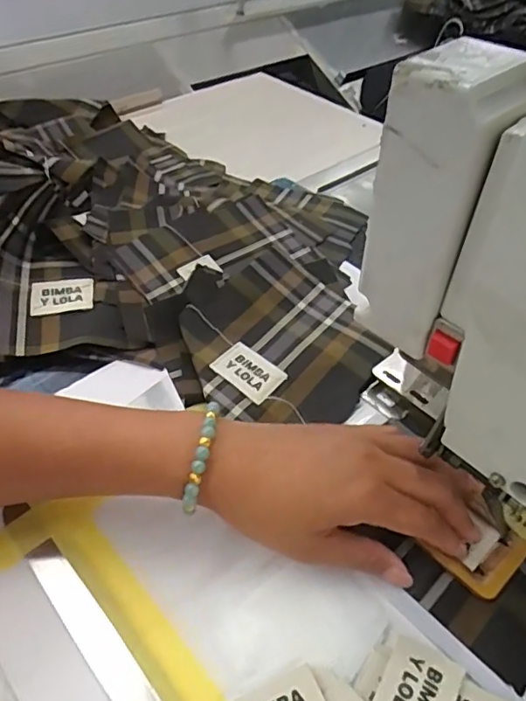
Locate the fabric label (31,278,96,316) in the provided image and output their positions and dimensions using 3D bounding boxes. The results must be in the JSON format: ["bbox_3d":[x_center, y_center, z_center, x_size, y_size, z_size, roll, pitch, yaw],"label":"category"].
[{"bbox_3d":[-0.163,-0.044,0.448,0.049,0.004,0.032,-7,55,-9],"label":"fabric label"}]

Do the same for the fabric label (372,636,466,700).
[{"bbox_3d":[0.076,0.168,0.269,0.032,0.004,0.046,26,54,23],"label":"fabric label"}]

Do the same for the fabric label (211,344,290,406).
[{"bbox_3d":[-0.011,0.016,0.410,0.048,0.004,0.036,35,52,23],"label":"fabric label"}]

